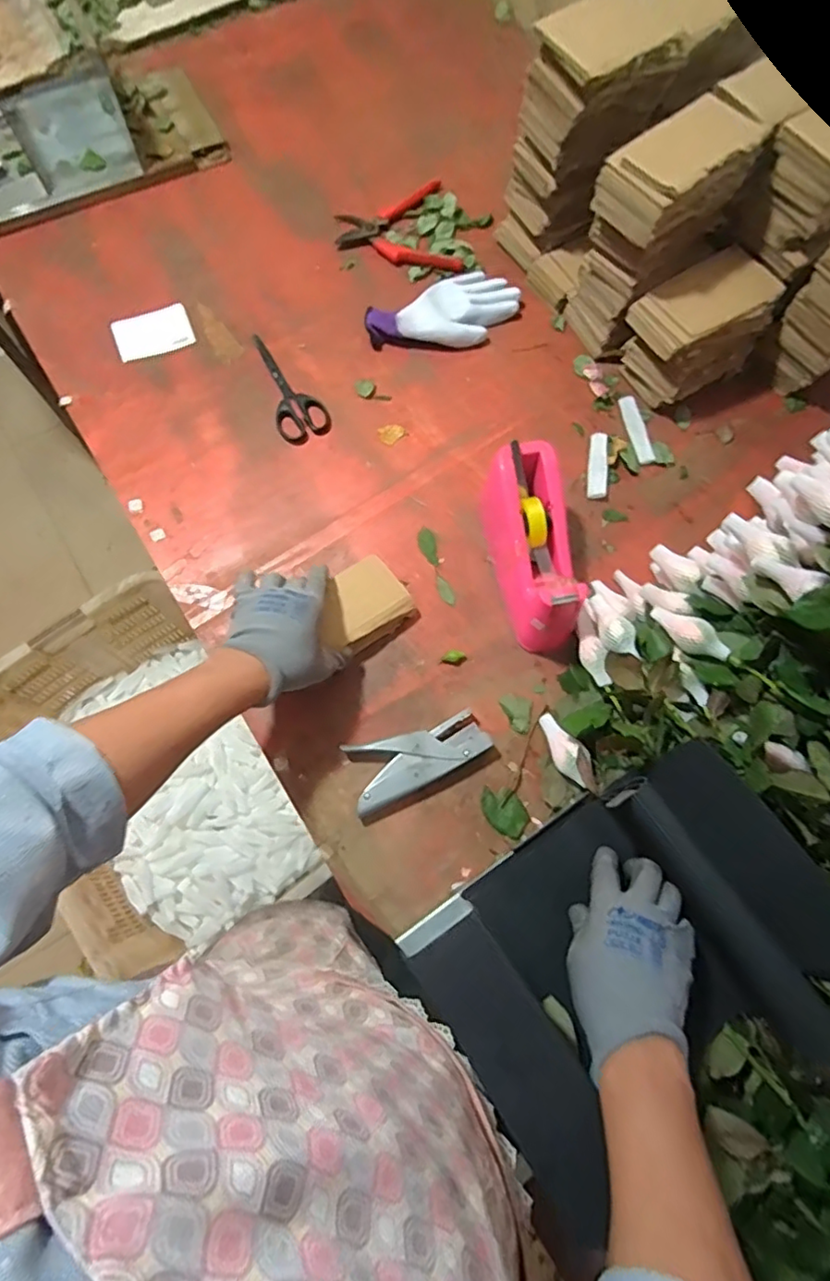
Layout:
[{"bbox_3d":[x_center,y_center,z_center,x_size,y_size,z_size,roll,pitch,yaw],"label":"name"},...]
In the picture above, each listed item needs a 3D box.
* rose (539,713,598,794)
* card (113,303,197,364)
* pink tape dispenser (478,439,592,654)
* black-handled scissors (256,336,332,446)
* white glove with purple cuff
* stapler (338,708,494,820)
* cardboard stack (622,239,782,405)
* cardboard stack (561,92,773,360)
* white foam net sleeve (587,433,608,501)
[{"bbox_3d":[0.157,0.116,0.617,0.027,0.029,0.096,-22,45,-9],"label":"rose"},{"bbox_3d":[-0.341,-0.401,0.787,0.097,0.008,0.066,-19,79,-7],"label":"card"},{"bbox_3d":[0.123,-0.097,0.653,0.078,0.103,0.198,-8,74,-4],"label":"pink tape dispenser"},{"bbox_3d":[-0.167,-0.325,0.768,0.064,0.008,0.174,-26,76,-10],"label":"black-handled scissors"},{"bbox_3d":[0.040,-0.427,0.789,0.199,0.028,0.097,-29,76,-10],"label":"white glove with purple cuff"},{"bbox_3d":[0.002,0.120,0.629,0.147,0.023,0.069,-22,75,-9],"label":"stapler"},{"bbox_3d":[0.342,-0.374,0.739,0.162,0.117,0.108,-34,77,-11],"label":"cardboard stack"},{"bbox_3d":[0.273,-0.466,0.707,0.160,0.225,0.091,-38,78,-12],"label":"cardboard stack"},{"bbox_3d":[0.226,-0.217,0.747,0.024,0.008,0.091,7,73,0],"label":"white foam net sleeve"}]

